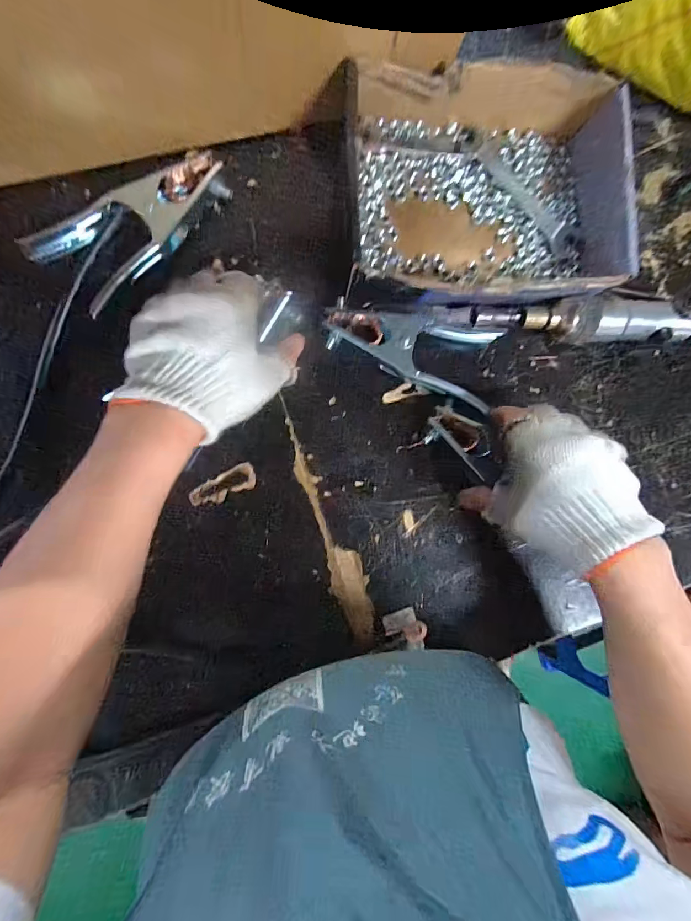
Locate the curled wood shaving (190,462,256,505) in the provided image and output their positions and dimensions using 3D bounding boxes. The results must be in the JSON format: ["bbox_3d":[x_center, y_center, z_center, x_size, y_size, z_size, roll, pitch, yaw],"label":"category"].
[{"bbox_3d":[-0.105,0.023,0.357,0.058,0.004,0.022,-25,93,-9],"label":"curled wood shaving"}]

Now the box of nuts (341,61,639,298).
[{"bbox_3d":[0.127,-0.240,0.364,0.250,0.061,0.188,0,89,-9],"label":"box of nuts"}]

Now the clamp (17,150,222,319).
[{"bbox_3d":[-0.167,-0.193,0.333,0.157,0.033,0.079,-45,95,-7],"label":"clamp"}]

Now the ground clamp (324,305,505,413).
[{"bbox_3d":[0.061,-0.107,0.367,0.155,0.032,0.069,21,86,-8],"label":"ground clamp"}]

